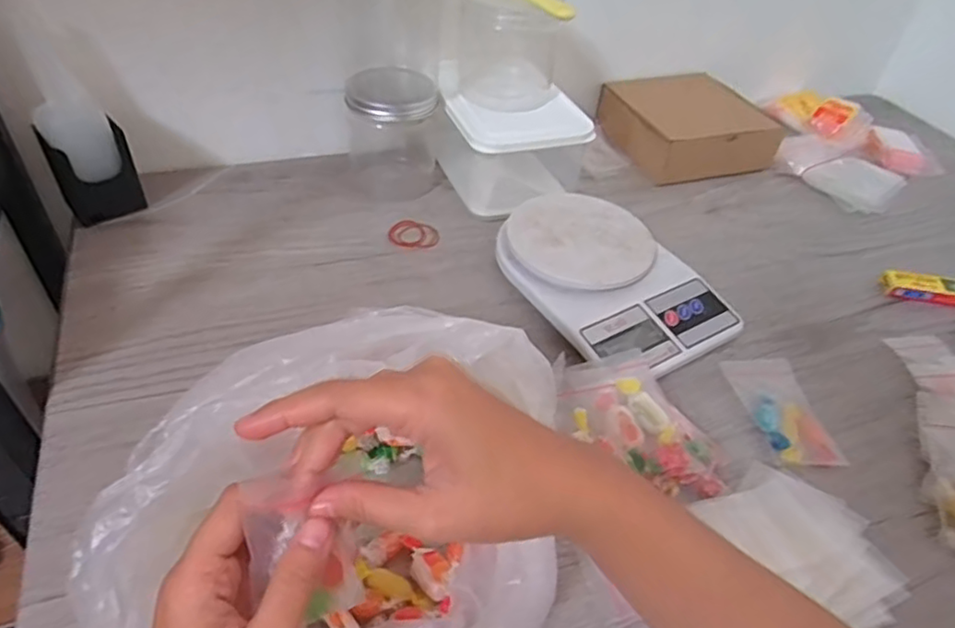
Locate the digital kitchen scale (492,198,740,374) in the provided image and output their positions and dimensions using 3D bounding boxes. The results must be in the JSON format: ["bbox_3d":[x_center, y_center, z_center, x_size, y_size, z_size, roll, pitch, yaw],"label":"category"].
[{"bbox_3d":[0.114,-0.039,0.548,0.147,0.031,0.210,-22,51,-26],"label":"digital kitchen scale"}]

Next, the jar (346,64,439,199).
[{"bbox_3d":[-0.085,-0.189,0.633,0.088,0.112,0.083,-1,45,-7],"label":"jar"}]

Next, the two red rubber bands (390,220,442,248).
[{"bbox_3d":[-0.062,-0.077,0.603,0.049,0.004,0.045,3,44,-3],"label":"two red rubber bands"}]

